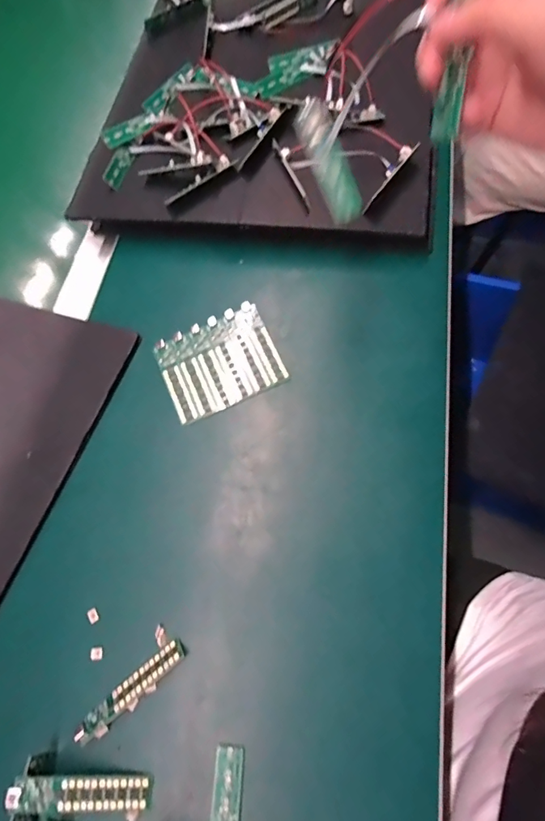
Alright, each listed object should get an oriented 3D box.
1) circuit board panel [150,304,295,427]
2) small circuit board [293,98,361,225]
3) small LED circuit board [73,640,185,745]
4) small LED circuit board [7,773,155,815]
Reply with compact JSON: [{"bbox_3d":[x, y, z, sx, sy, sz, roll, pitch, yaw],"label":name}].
[{"bbox_3d":[-0.048,-0.045,0.398,0.104,0.004,0.086,-25,74,-3],"label":"circuit board panel"},{"bbox_3d":[0.040,-0.176,0.306,0.024,0.007,0.091,-20,87,-7],"label":"small circuit board"},{"bbox_3d":[-0.098,0.194,0.303,0.083,0.011,0.015,-38,67,-10],"label":"small LED circuit board"},{"bbox_3d":[-0.121,0.245,0.275,0.086,0.006,0.019,7,67,-11],"label":"small LED circuit board"}]

